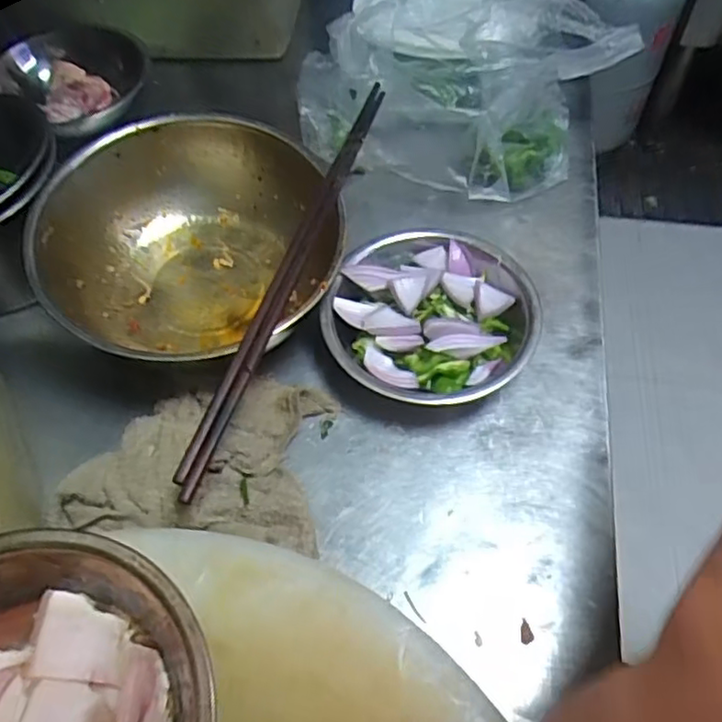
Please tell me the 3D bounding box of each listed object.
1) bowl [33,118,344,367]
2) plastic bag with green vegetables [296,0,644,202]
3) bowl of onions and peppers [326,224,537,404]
[{"bbox_3d":[-0.144,-0.092,0.553,0.209,0.096,0.238,26,61,17],"label":"bowl"},{"bbox_3d":[0.096,-0.261,0.659,0.306,0.125,0.253,12,58,9],"label":"plastic bag with green vegetables"},{"bbox_3d":[0.055,-0.031,0.540,0.161,0.054,0.169,-1,57,1],"label":"bowl of onions and peppers"}]

